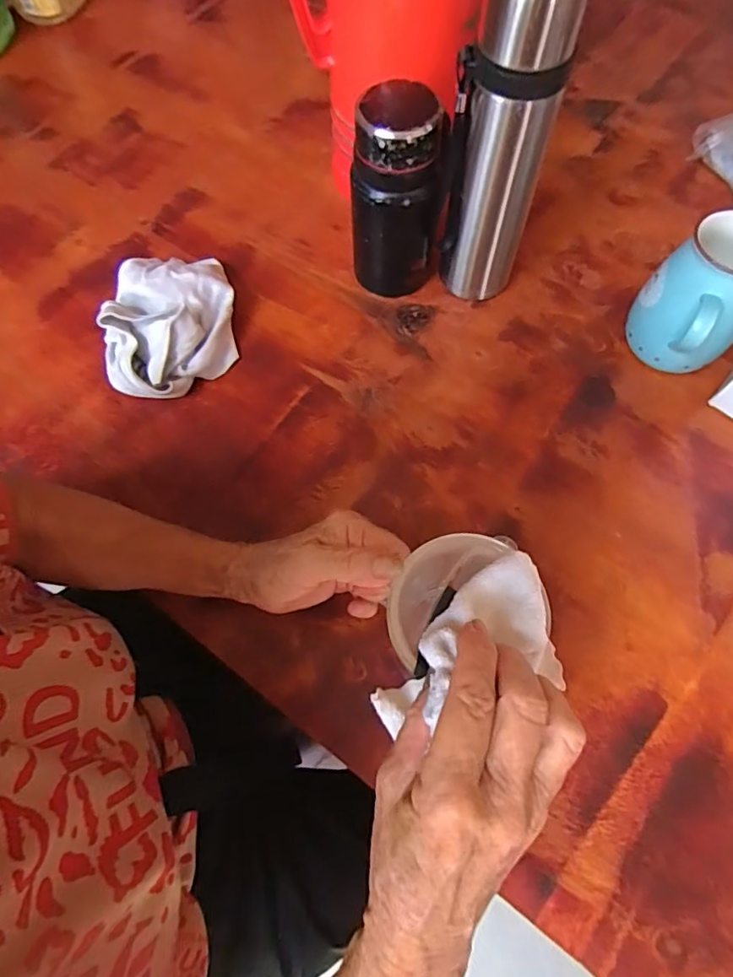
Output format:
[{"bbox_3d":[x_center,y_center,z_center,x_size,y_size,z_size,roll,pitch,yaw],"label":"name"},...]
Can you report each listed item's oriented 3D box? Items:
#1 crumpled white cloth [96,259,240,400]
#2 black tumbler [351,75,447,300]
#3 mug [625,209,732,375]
[{"bbox_3d":[-0.175,-0.150,0.492,0.112,0.049,0.140,-5,68,-1],"label":"crumpled white cloth"},{"bbox_3d":[0.023,-0.240,0.465,0.070,0.162,0.057,2,68,2],"label":"black tumbler"},{"bbox_3d":[0.263,-0.144,0.443,0.071,0.119,0.082,-14,68,-5],"label":"mug"}]

